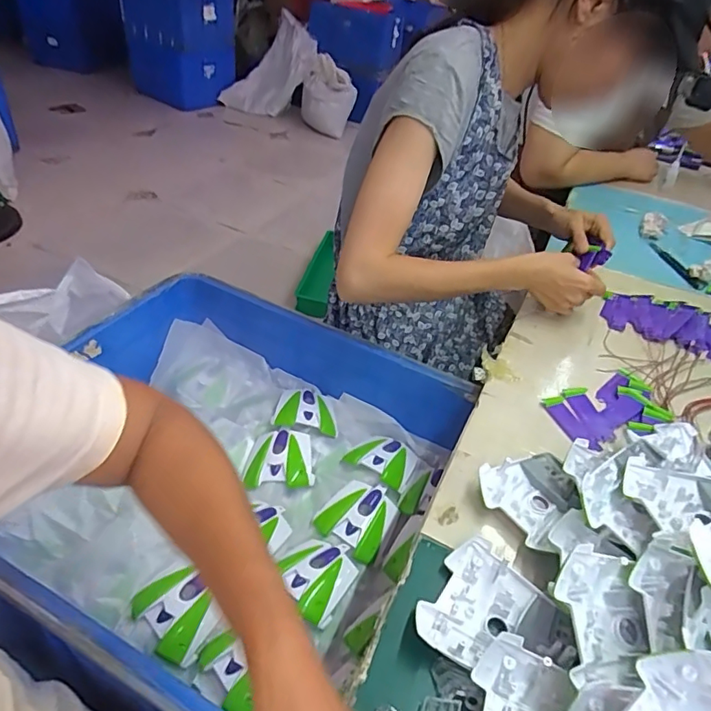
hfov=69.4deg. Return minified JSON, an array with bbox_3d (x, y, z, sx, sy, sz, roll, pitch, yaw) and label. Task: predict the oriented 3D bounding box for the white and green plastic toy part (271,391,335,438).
[{"bbox_3d":[-0.078,0.083,0.781,0.090,0.029,0.079,3,40,-7],"label":"white and green plastic toy part"}]

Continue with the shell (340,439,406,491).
[{"bbox_3d":[0.040,0.146,0.734,0.089,0.021,0.079,31,45,24],"label":"shell"}]

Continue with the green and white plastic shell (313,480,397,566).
[{"bbox_3d":[-0.001,0.208,0.665,0.088,0.025,0.094,23,42,16],"label":"green and white plastic shell"}]

